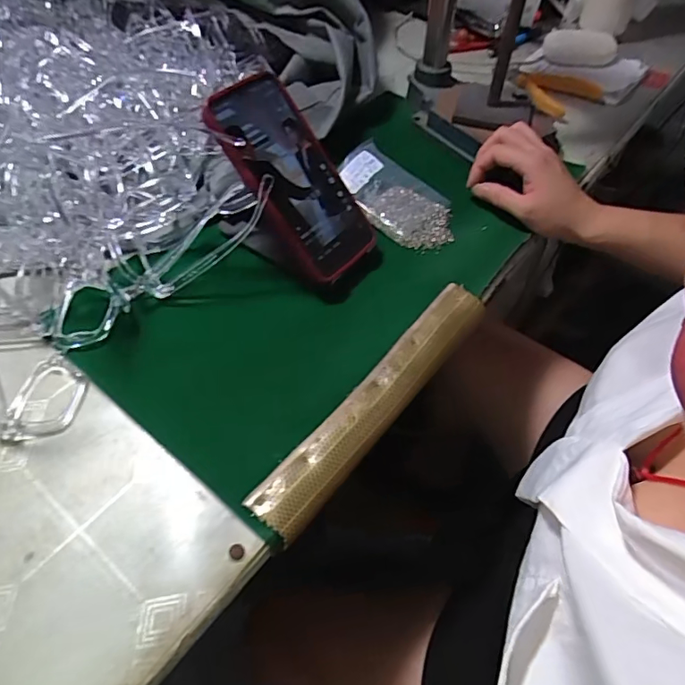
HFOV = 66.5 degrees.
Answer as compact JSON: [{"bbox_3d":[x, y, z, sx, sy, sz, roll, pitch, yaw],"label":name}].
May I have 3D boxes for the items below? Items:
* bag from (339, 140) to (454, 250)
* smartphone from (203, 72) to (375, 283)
[{"bbox_3d":[0.053,-0.141,0.517,0.080,0.014,0.129,-38,77,-25],"label":"bag"},{"bbox_3d":[-0.036,-0.133,0.428,0.086,0.163,0.012,-45,19,-32],"label":"smartphone"}]

